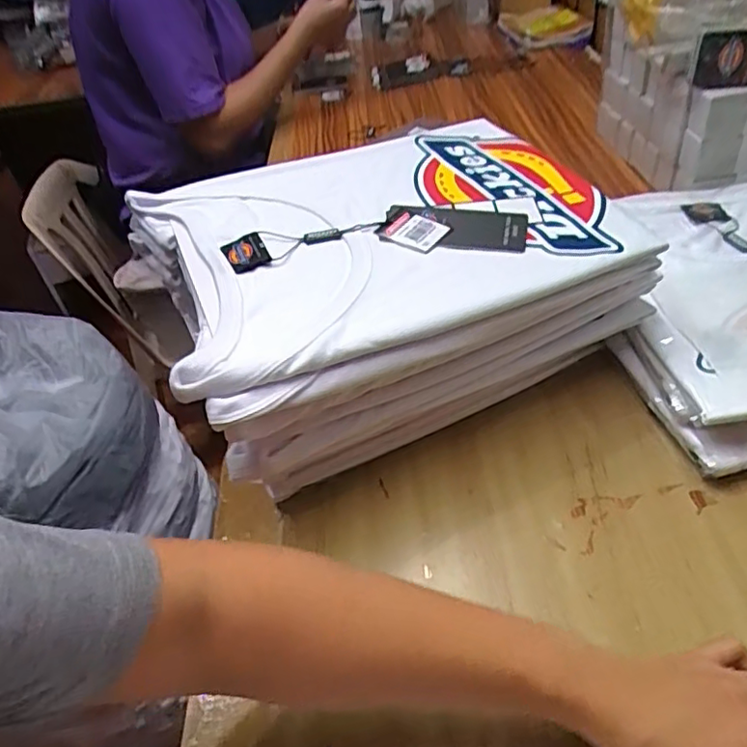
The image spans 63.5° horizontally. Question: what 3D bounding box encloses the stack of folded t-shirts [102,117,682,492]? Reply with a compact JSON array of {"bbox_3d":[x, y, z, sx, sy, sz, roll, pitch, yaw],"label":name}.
[{"bbox_3d":[0.011,-0.066,0.516,0.357,0.155,0.267,-21,42,-17],"label":"stack of folded t-shirts"}]

